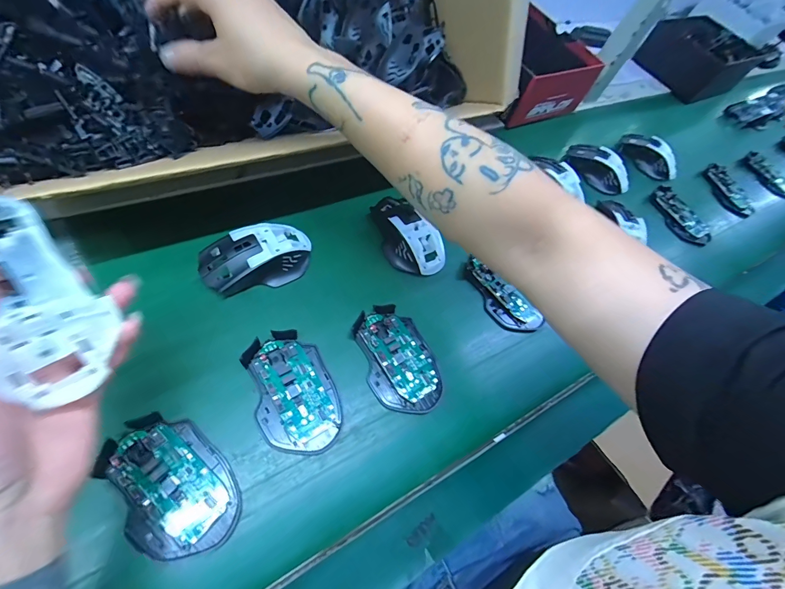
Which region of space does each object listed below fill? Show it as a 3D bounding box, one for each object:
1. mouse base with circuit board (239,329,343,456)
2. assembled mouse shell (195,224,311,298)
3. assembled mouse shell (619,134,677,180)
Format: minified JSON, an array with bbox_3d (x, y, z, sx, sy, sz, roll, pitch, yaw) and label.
[{"bbox_3d":[-0.093,0.088,0.336,0.072,0.025,0.114,-21,63,-13],"label":"mouse base with circuit board"},{"bbox_3d":[-0.144,-0.039,0.389,0.111,0.046,0.059,-31,65,-18],"label":"assembled mouse shell"},{"bbox_3d":[0.457,-0.248,0.643,0.107,0.037,0.048,33,64,16],"label":"assembled mouse shell"}]

